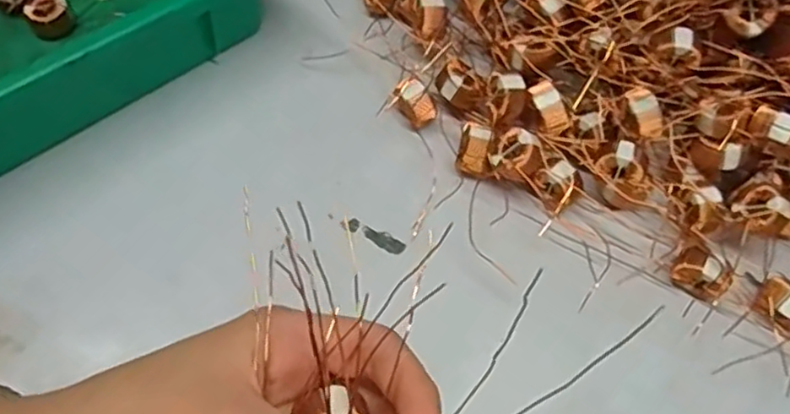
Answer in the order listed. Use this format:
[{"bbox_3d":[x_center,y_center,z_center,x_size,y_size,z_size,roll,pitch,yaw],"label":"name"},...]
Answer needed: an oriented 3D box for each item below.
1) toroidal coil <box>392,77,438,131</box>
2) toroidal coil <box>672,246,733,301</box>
[{"bbox_3d":[0.011,-0.054,0.354,0.023,0.021,0.014,35,66,14],"label":"toroidal coil"},{"bbox_3d":[0.144,0.032,0.316,0.025,0.024,0.014,34,65,14],"label":"toroidal coil"}]

